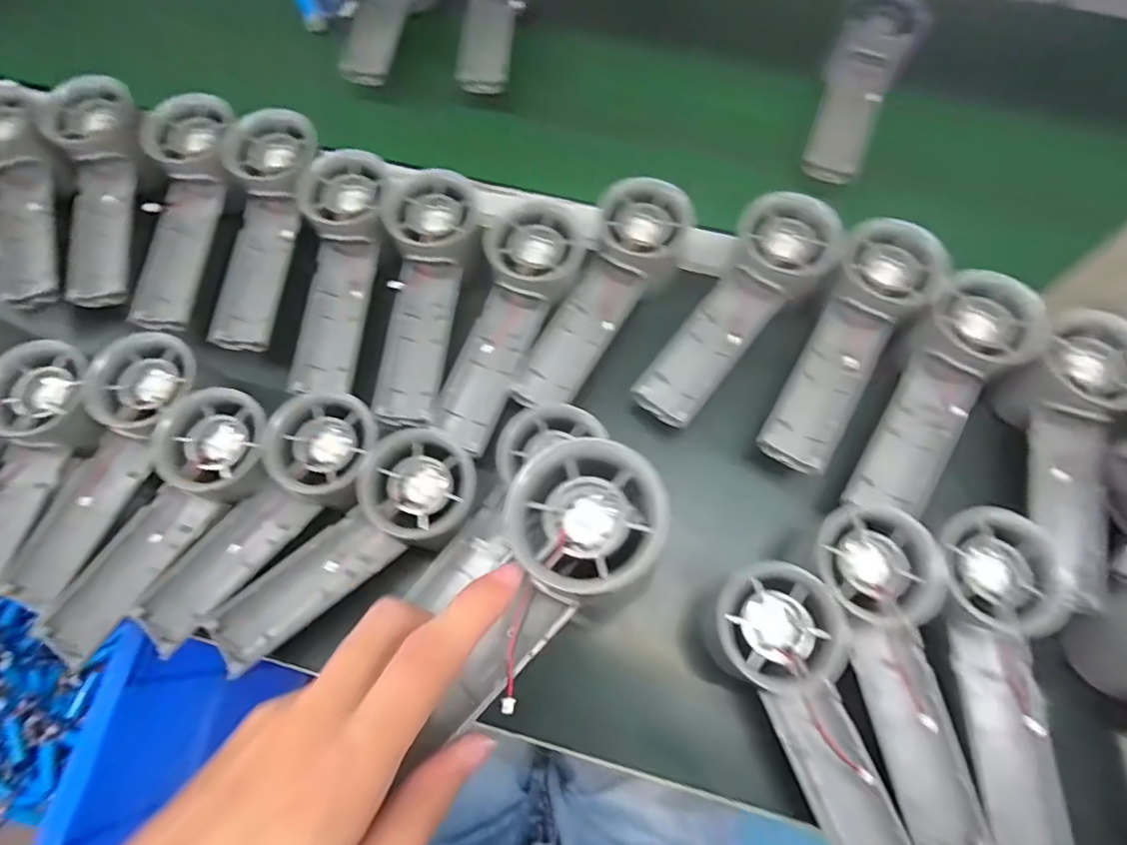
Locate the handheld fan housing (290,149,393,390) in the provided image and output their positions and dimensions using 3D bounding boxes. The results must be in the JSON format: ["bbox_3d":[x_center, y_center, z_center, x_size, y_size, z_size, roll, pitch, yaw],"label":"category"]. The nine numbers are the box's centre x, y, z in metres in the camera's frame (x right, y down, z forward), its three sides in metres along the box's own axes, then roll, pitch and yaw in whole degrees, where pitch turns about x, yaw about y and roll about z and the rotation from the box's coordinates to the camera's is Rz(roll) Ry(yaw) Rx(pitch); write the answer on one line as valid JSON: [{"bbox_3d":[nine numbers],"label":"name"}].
[{"bbox_3d":[-0.143,-0.095,0.374,0.056,0.033,0.159,4,83,3],"label":"handheld fan housing"}]

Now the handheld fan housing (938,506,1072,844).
[{"bbox_3d":[0.211,0.124,0.282,0.059,0.034,0.158,0,83,1],"label":"handheld fan housing"}]

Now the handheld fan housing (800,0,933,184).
[{"bbox_3d":[0.220,-0.250,0.426,0.056,0.033,0.160,21,72,8],"label":"handheld fan housing"}]

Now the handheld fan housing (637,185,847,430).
[{"bbox_3d":[0.104,-0.067,0.351,0.055,0.027,0.158,37,87,13],"label":"handheld fan housing"}]

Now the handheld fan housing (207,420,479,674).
[{"bbox_3d":[-0.116,0.067,0.302,0.157,0.027,0.054,-38,74,-12],"label":"handheld fan housing"}]

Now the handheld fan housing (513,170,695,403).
[{"bbox_3d":[0.024,-0.076,0.347,0.051,0.035,0.152,28,73,10],"label":"handheld fan housing"}]

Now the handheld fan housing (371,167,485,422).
[{"bbox_3d":[-0.080,-0.079,0.352,0.055,0.026,0.156,1,70,1],"label":"handheld fan housing"}]

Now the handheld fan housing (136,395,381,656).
[{"bbox_3d":[-0.156,0.054,0.306,0.056,0.029,0.154,32,74,12],"label":"handheld fan housing"}]

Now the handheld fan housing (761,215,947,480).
[{"bbox_3d":[0.167,-0.045,0.332,0.053,0.035,0.151,26,73,10],"label":"handheld fan housing"}]

